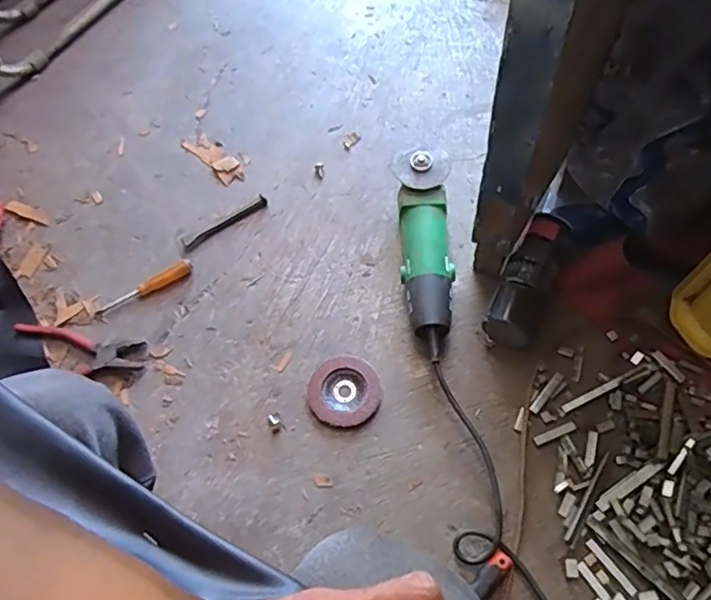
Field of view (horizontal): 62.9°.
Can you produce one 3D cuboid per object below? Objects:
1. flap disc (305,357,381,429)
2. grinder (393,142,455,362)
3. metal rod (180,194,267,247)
[{"bbox_3d":[-0.014,0.113,0.730,0.089,0.015,0.091,-2,64,4],"label":"flap disc"},{"bbox_3d":[0.092,-0.064,0.772,0.074,0.085,0.297,-2,64,4],"label":"grinder"},{"bbox_3d":[-0.192,-0.116,0.860,0.138,0.006,0.019,-33,66,-11],"label":"metal rod"}]

